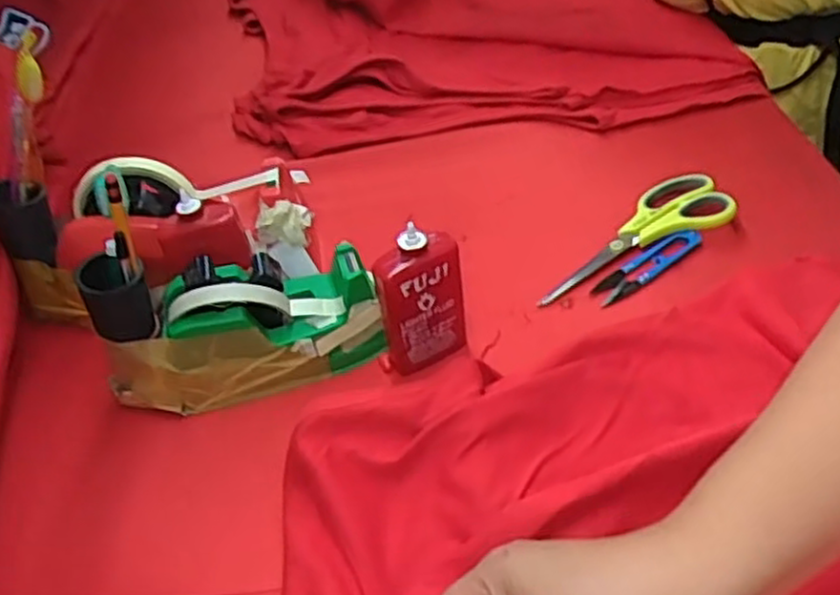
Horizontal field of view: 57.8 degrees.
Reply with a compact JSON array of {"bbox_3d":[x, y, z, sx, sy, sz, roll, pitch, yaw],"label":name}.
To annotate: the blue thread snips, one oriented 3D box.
[{"bbox_3d":[0.175,-0.026,0.585,0.098,0.011,0.024,-30,47,-15],"label":"blue thread snips"}]

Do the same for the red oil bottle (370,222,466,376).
[{"bbox_3d":[0.001,0.002,0.514,0.055,0.116,0.026,-18,45,-3],"label":"red oil bottle"}]

